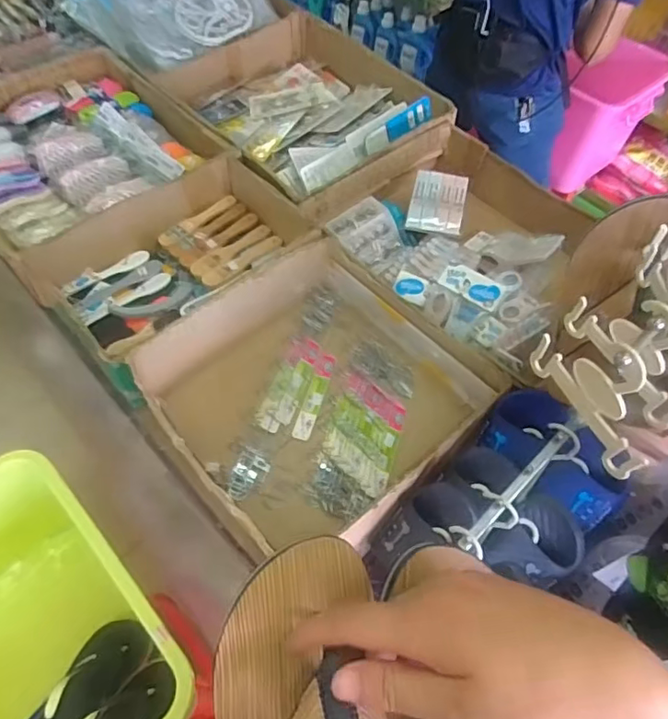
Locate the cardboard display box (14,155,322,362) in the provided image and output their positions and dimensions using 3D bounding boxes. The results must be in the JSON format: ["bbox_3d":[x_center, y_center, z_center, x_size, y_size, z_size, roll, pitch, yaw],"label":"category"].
[{"bbox_3d":[-0.283,-0.187,1.056,0.461,0.124,0.314,-38,65,-24],"label":"cardboard display box"}]

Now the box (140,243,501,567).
[{"bbox_3d":[-0.026,0.060,0.908,0.446,0.152,0.436,-37,65,-24],"label":"box"}]

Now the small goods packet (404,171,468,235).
[{"bbox_3d":[0.221,-0.333,1.179,0.111,0.031,0.164,12,56,5],"label":"small goods packet"}]

